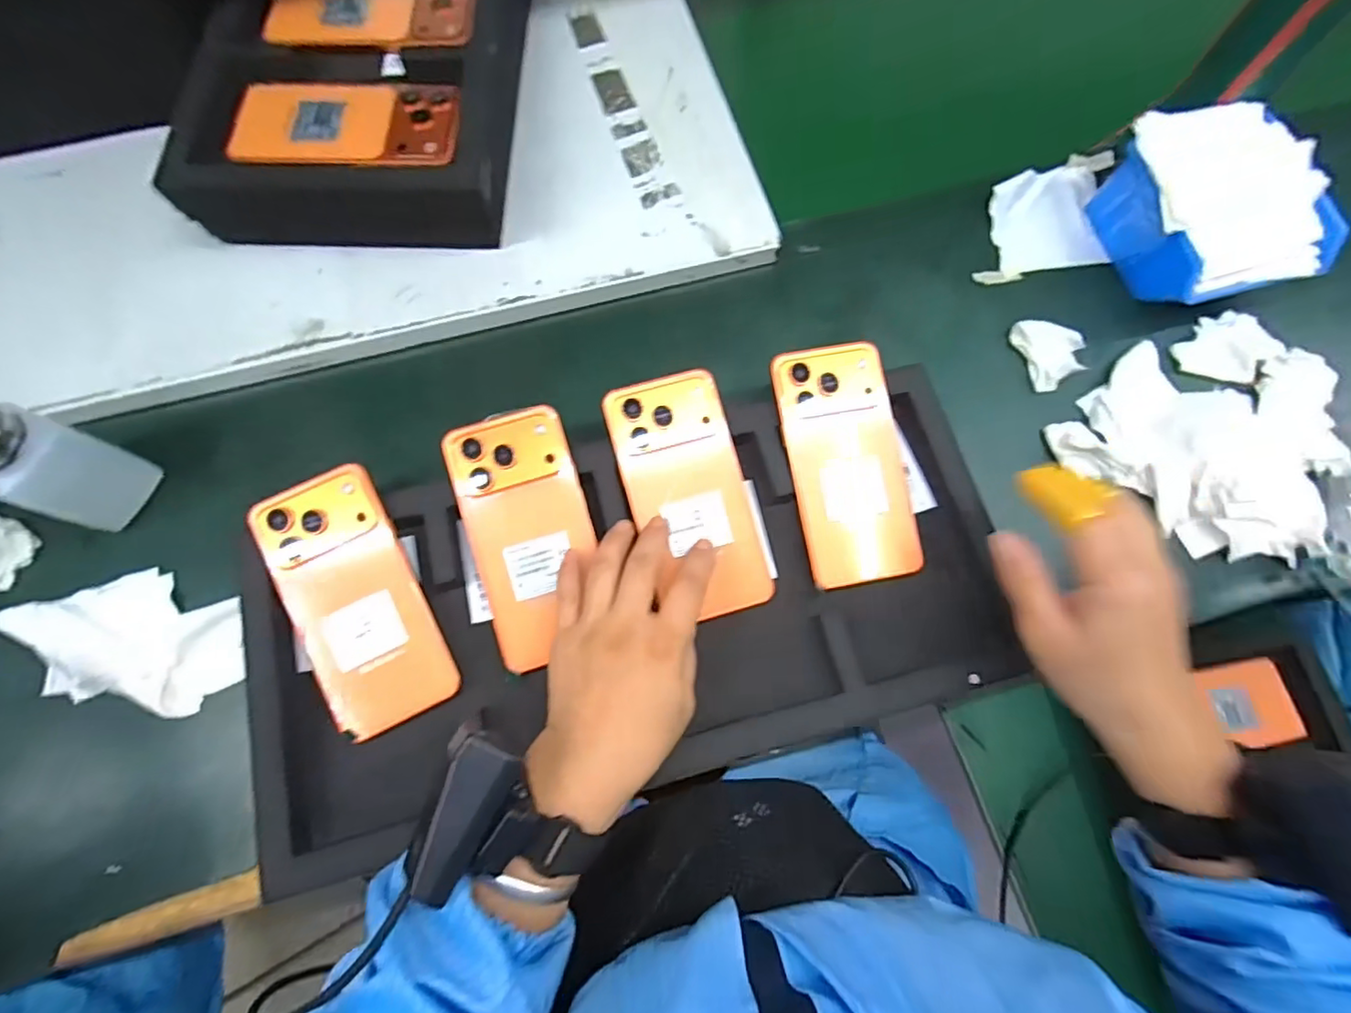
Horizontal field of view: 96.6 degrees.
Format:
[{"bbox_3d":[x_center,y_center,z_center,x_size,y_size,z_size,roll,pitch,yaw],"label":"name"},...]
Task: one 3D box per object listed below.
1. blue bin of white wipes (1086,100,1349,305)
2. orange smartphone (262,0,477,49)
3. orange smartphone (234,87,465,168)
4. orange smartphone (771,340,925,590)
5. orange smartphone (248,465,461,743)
[{"bbox_3d":[0.416,-0.228,0.472,0.129,0.072,0.142,-13,74,-5],"label":"blue bin of white wipes"},{"bbox_3d":[-0.241,-0.395,0.480,0.157,0.013,0.069,-4,73,-2],"label":"orange smartphone"},{"bbox_3d":[-0.242,-0.280,0.443,0.160,0.007,0.079,-2,73,-2],"label":"orange smartphone"},{"bbox_3d":[0.117,-0.031,0.409,0.078,0.011,0.162,-11,84,-6],"label":"orange smartphone"},{"bbox_3d":[-0.203,0.059,0.380,0.077,0.008,0.162,-25,86,-12],"label":"orange smartphone"}]

